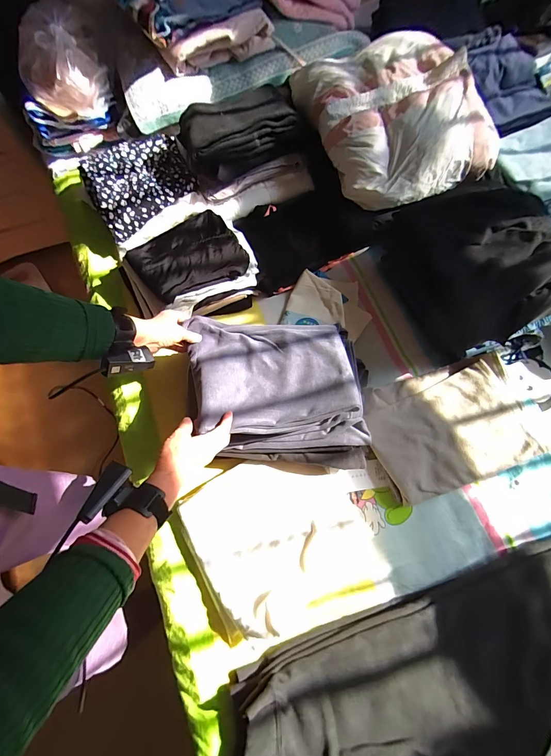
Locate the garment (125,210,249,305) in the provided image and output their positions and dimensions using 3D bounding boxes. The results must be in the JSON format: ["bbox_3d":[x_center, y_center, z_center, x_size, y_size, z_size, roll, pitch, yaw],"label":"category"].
[{"bbox_3d":[-0.199,-0.284,0.743,0.233,0.041,0.196,-35,75,-9],"label":"garment"}]

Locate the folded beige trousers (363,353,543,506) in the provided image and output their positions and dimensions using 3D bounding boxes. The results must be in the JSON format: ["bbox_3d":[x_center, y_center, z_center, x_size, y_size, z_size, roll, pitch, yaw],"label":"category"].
[{"bbox_3d":[0.354,0.099,0.654,0.331,0.030,0.238,-15,73,-3],"label":"folded beige trousers"}]

